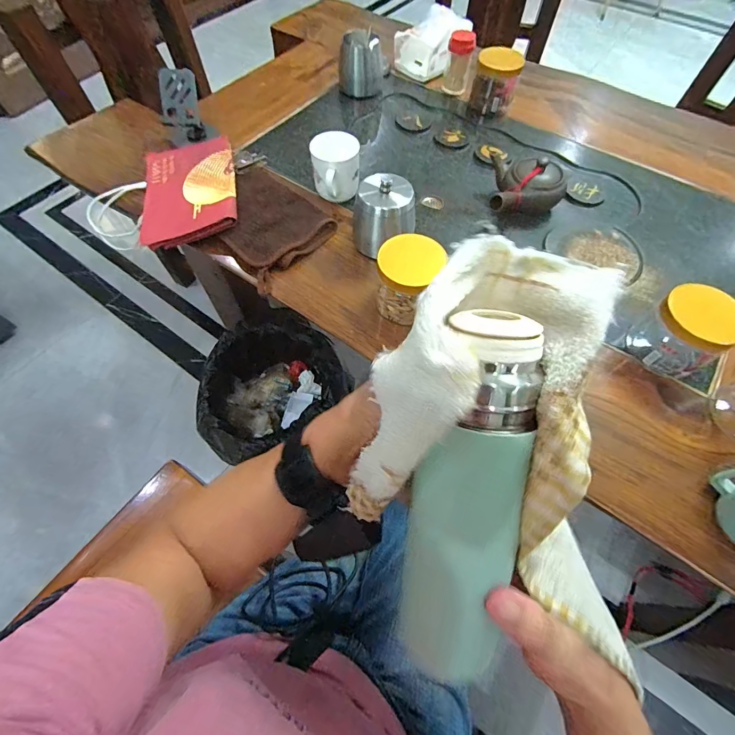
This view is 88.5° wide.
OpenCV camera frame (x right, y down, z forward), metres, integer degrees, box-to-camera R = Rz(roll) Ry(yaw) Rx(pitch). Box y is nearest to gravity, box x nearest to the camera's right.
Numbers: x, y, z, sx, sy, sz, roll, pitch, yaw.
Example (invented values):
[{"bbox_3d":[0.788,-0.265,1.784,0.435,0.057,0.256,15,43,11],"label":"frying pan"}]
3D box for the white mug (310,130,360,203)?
[{"bbox_3d":[-0.047,-0.302,0.582,0.070,0.076,0.080,-6,63,-4],"label":"white mug"}]

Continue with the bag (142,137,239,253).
[{"bbox_3d":[-0.278,-0.283,0.590,0.142,0.029,0.216,-10,63,-6],"label":"bag"}]

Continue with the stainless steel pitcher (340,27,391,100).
[{"bbox_3d":[-0.007,-0.609,0.749,0.097,0.079,0.084,3,62,1],"label":"stainless steel pitcher"}]

